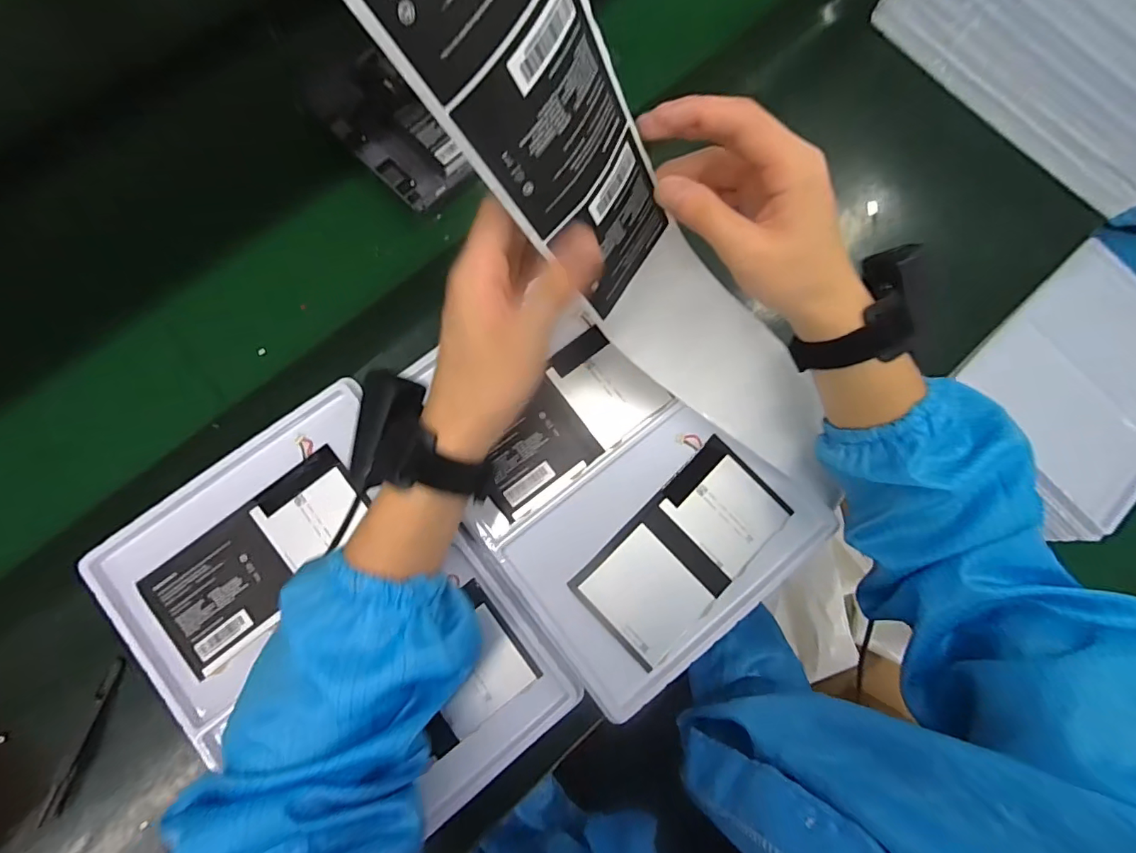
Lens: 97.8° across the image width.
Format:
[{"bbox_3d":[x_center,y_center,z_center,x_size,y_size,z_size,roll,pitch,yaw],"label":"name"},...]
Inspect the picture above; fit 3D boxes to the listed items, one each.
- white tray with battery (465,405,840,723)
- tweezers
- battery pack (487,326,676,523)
[{"bbox_3d":[0.080,0.097,0.401,0.234,0.013,0.158,-37,82,-8],"label":"white tray with battery"},{"bbox_3d":[-0.359,0.231,0.368,0.007,0.009,0.114,16,79,2],"label":"tweezers"},{"bbox_3d":[-0.006,-0.007,0.412,0.162,0.010,0.088,-38,82,-8],"label":"battery pack"}]

